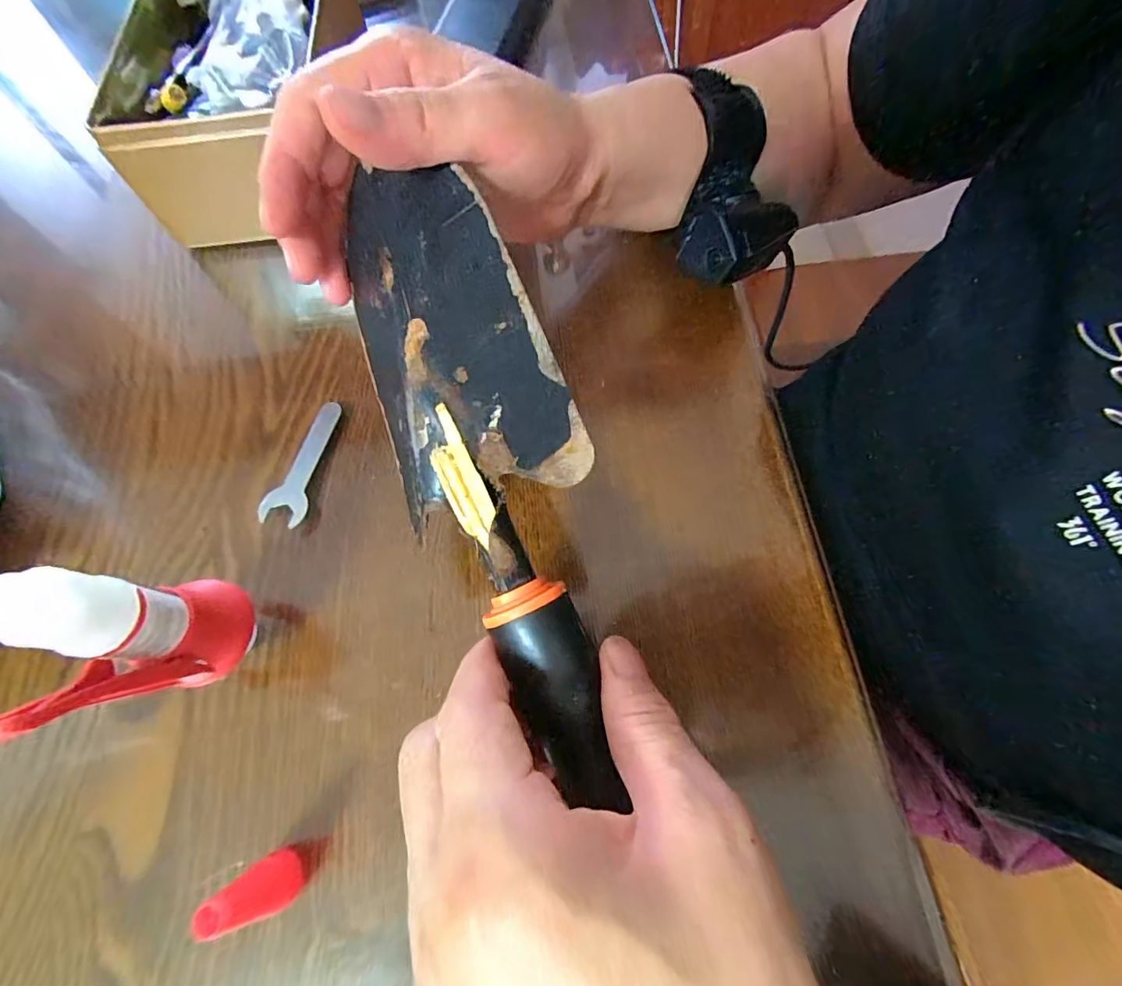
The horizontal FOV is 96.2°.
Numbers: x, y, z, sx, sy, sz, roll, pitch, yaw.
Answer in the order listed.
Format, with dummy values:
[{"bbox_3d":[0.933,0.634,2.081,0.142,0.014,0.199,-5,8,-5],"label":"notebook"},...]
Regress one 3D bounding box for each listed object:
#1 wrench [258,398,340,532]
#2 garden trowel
[{"bbox_3d":[-0.130,-0.015,0.254,0.022,0.008,0.066,8,68,6],"label":"wrench"},{"bbox_3d":[-0.024,-0.011,0.168,0.059,0.027,0.211,-17,82,-5],"label":"garden trowel"}]

